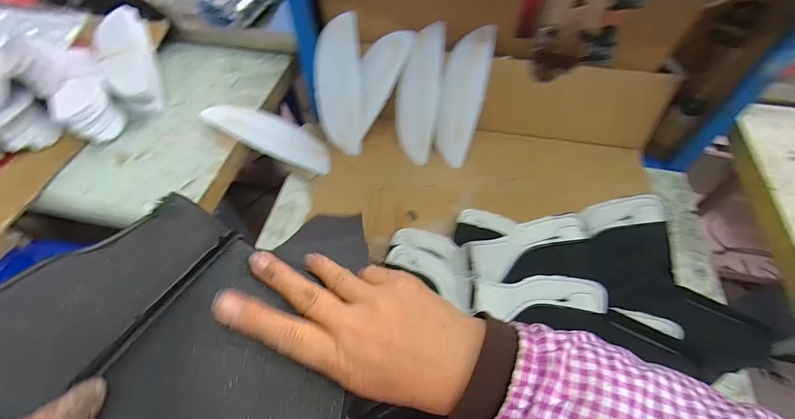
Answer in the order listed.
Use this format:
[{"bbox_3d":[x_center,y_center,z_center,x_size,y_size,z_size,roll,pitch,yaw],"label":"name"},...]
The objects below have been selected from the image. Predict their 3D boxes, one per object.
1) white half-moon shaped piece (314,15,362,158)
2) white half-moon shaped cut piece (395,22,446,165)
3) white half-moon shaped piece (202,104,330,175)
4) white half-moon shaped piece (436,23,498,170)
[{"bbox_3d":[-0.095,-0.202,0.594,0.075,0.212,0.010,-4,13,-11],"label":"white half-moon shaped piece"},{"bbox_3d":[0.035,-0.190,0.601,0.075,0.021,0.213,8,100,6],"label":"white half-moon shaped cut piece"},{"bbox_3d":[-0.208,-0.124,0.602,0.208,0.016,0.070,24,57,-10],"label":"white half-moon shaped piece"},{"bbox_3d":[0.105,-0.181,0.586,0.069,0.211,0.014,13,14,9],"label":"white half-moon shaped piece"}]

